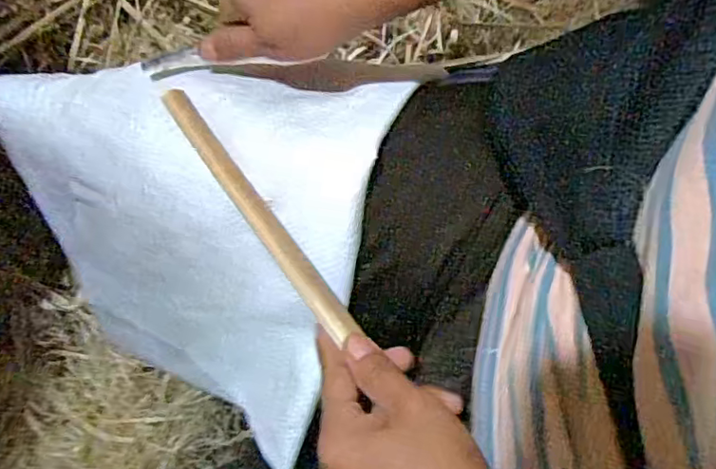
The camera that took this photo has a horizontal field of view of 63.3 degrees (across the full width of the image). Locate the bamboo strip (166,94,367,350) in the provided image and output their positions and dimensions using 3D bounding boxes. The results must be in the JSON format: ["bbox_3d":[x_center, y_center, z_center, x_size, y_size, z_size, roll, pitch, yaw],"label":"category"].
[{"bbox_3d":[-0.065,-0.017,0.360,0.017,0.015,0.200,-34,71,-11],"label":"bamboo strip"}]

